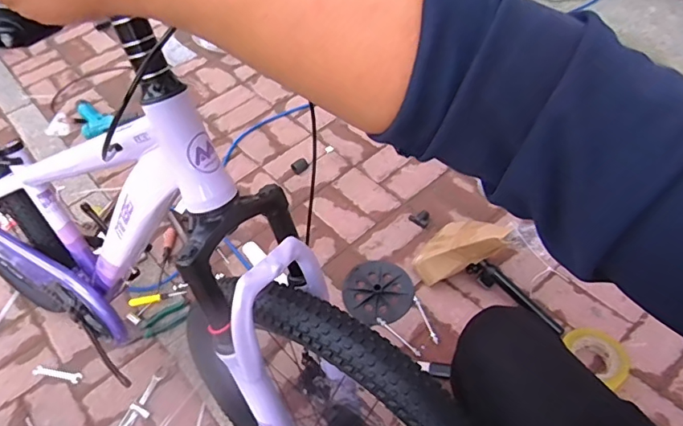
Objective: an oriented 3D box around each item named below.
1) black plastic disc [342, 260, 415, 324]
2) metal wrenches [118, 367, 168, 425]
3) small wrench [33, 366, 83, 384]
[{"bbox_3d":[0.085,0.182,1.179,0.163,0.009,0.161,-2,50,2],"label":"black plastic disc"},{"bbox_3d":[-0.428,0.409,1.033,0.054,0.024,0.194,19,56,19],"label":"metal wrenches"},{"bbox_3d":[-0.633,0.360,1.107,0.108,0.007,0.024,7,52,11],"label":"small wrench"}]

